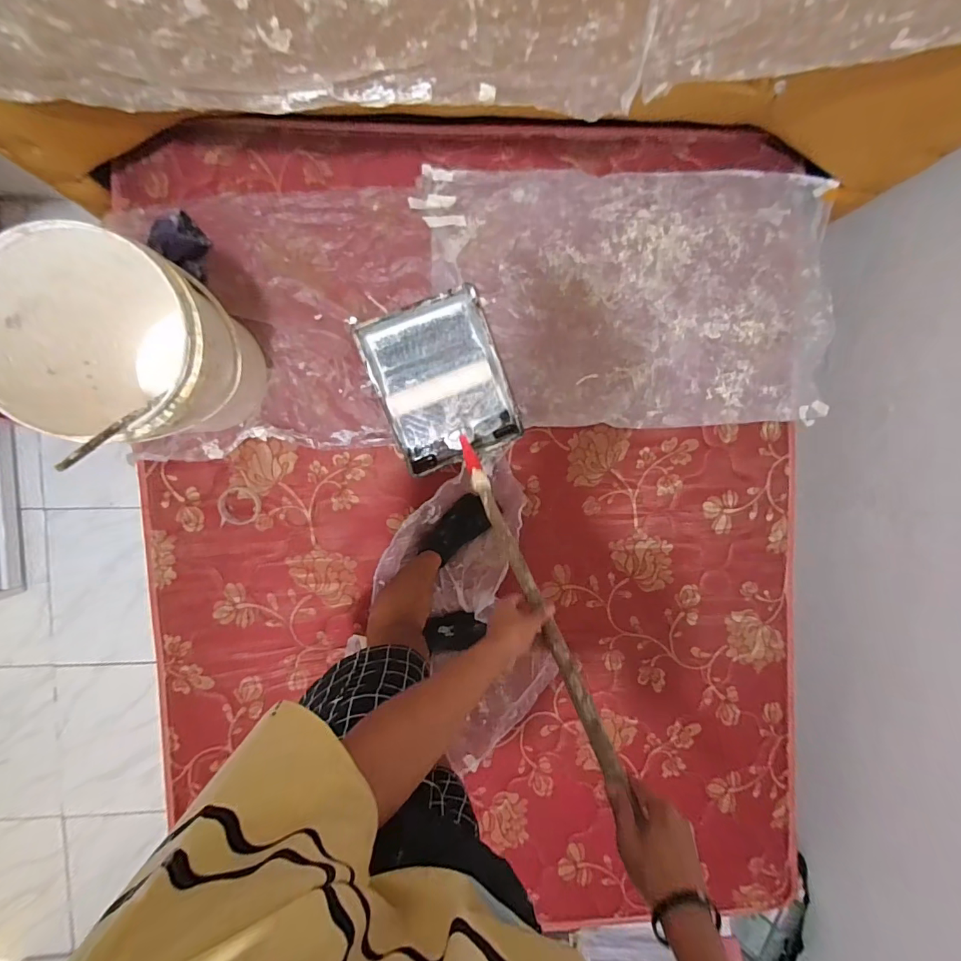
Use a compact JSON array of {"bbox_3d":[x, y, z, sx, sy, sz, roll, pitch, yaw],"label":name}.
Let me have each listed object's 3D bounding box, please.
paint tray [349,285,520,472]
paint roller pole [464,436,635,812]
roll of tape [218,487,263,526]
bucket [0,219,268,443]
[{"bbox_3d":[-0.084,-0.218,0.997,0.285,0.062,0.353,-21,96,-1],"label":"paint tray"},{"bbox_3d":[0.064,0.143,0.691,0.028,0.627,0.022,-24,139,0],"label":"paint roller pole"},{"bbox_3d":[-0.548,0.058,1.005,0.088,0.019,0.086,0,95,-3],"label":"roll of tape"},{"bbox_3d":[-0.587,-0.226,0.794,0.309,0.361,0.289,0,95,-3],"label":"bucket"}]

